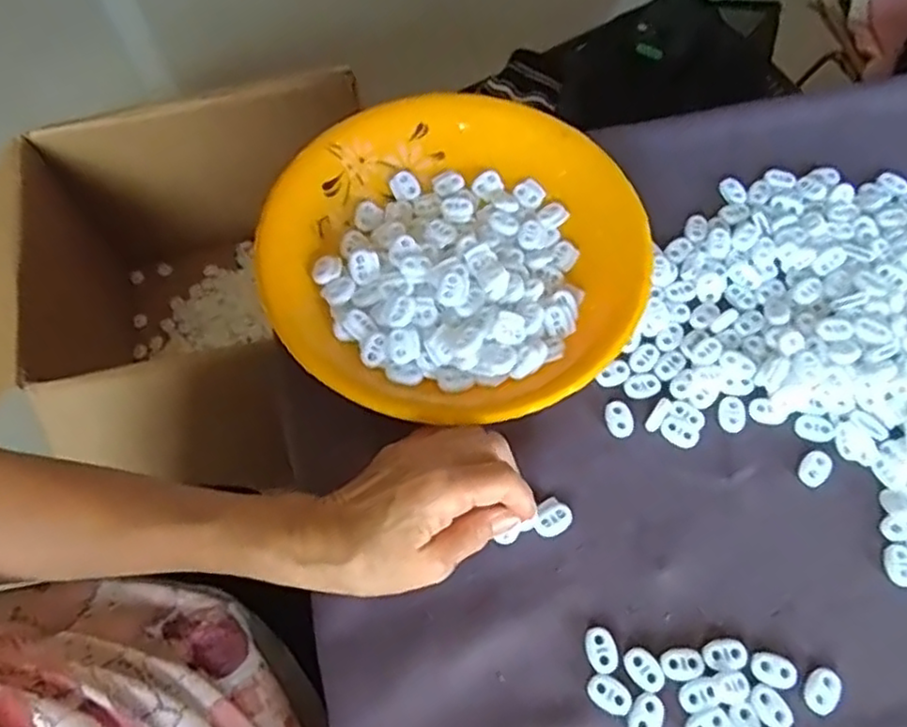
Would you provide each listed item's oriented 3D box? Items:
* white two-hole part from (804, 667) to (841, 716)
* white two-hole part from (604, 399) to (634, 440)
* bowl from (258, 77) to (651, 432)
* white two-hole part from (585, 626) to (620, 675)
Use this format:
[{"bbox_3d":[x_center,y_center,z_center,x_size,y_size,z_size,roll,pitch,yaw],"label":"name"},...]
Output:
[{"bbox_3d":[0.190,0.168,0.356,0.015,0.004,0.023,35,68,15],"label":"white two-hole part"},{"bbox_3d":[0.101,0.034,0.424,0.016,0.004,0.023,-13,65,-7],"label":"white two-hole part"},{"bbox_3d":[0.002,-0.074,0.452,0.231,0.033,0.241,0,64,-1],"label":"bowl"},{"bbox_3d":[0.078,0.150,0.364,0.015,0.004,0.022,-10,64,-6],"label":"white two-hole part"}]

